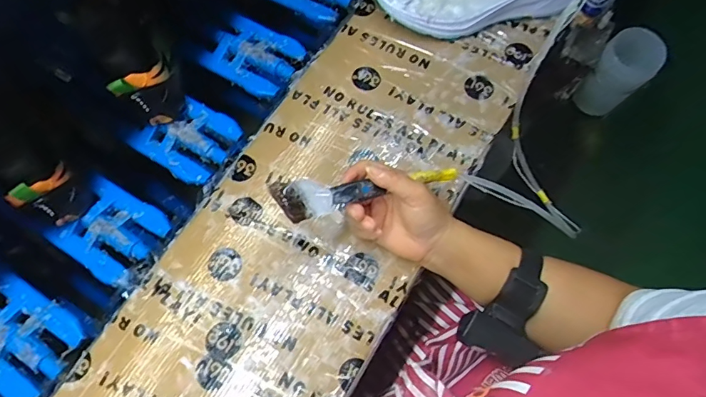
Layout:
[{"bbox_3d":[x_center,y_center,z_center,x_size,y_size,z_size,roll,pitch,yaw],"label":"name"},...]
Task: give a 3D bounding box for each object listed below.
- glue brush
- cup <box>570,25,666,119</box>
[{"bbox_3d":[0.015,-0.011,0.441,0.178,0.013,0.035,-11,72,-14],"label":"glue brush"},{"bbox_3d":[0.394,-0.186,0.705,0.074,0.120,0.079,40,76,11],"label":"cup"}]

